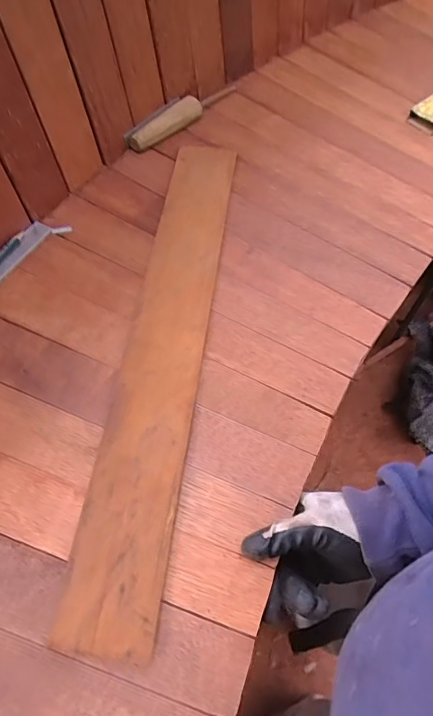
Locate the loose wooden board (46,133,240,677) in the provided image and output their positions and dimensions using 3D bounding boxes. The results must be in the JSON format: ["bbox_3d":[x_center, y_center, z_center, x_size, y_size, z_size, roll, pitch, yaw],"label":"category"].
[{"bbox_3d":[-0.051,-0.027,0.494,0.080,0.012,0.579,7,60,2],"label":"loose wooden board"}]

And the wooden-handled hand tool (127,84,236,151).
[{"bbox_3d":[-0.047,-0.360,0.670,0.029,0.032,0.206,35,65,17],"label":"wooden-handled hand tool"}]

